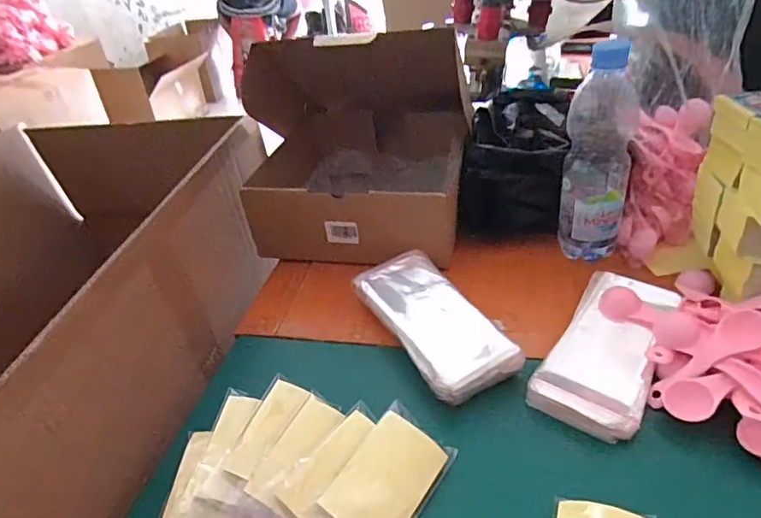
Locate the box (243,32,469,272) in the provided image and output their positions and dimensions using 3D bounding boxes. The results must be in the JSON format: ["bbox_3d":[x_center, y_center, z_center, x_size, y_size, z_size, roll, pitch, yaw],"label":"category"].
[{"bbox_3d":[-0.035,-0.149,0.663,0.268,0.221,0.219,-3,36,4],"label":"box"}]

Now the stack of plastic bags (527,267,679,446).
[{"bbox_3d":[0.219,0.081,0.478,0.087,0.026,0.191,19,43,31],"label":"stack of plastic bags"}]

